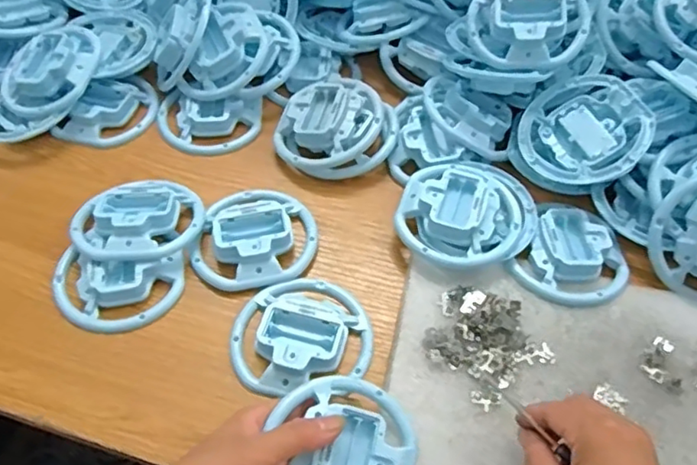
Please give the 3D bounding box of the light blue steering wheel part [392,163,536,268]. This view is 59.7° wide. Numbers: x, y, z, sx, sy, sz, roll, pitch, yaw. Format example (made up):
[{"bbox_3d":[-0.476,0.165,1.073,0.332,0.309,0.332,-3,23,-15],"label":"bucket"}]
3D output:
[{"bbox_3d":[0.099,-0.022,0.495,0.103,0.022,0.111,25,58,15],"label":"light blue steering wheel part"}]

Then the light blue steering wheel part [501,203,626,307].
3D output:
[{"bbox_3d":[0.182,0.017,0.484,0.082,0.015,0.088,28,59,17],"label":"light blue steering wheel part"}]

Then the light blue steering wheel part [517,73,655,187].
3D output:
[{"bbox_3d":[0.202,-0.085,0.520,0.102,0.024,0.102,13,72,32],"label":"light blue steering wheel part"}]

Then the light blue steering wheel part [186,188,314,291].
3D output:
[{"bbox_3d":[-0.075,0.002,0.499,0.093,0.026,0.100,1,55,-1],"label":"light blue steering wheel part"}]

